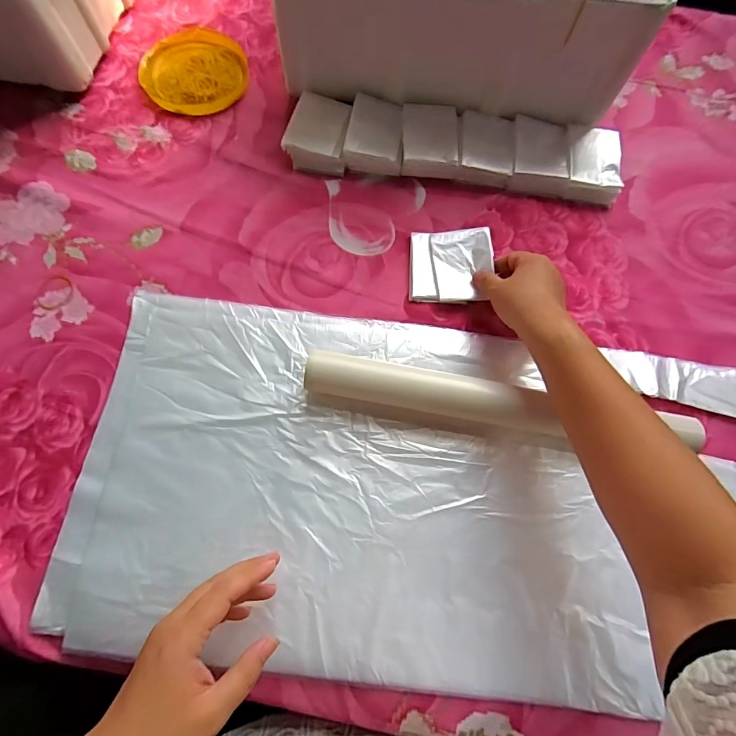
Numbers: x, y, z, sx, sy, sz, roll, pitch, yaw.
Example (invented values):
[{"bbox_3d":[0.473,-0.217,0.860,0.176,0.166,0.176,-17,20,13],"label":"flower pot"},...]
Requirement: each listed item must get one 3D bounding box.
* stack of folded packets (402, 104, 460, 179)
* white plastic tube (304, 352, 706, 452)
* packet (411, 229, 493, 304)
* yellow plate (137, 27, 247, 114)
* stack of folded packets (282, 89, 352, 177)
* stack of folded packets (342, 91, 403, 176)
[{"bbox_3d":[0.074,-0.272,0.478,0.065,0.030,0.084,2,72,-1],"label":"stack of folded packets"},{"bbox_3d":[0.117,0.030,0.369,0.347,0.048,0.053,9,71,1],"label":"white plastic tube"},{"bbox_3d":[0.089,-0.112,0.429,0.085,0.017,0.085,3,72,0],"label":"packet"},{"bbox_3d":[-0.224,-0.391,0.519,0.127,0.017,0.137,0,72,-1],"label":"yellow plate"},{"bbox_3d":[-0.061,-0.286,0.484,0.073,0.025,0.092,7,72,1],"label":"stack of folded packets"},{"bbox_3d":[0.010,-0.285,0.486,0.067,0.030,0.088,6,72,0],"label":"stack of folded packets"}]

